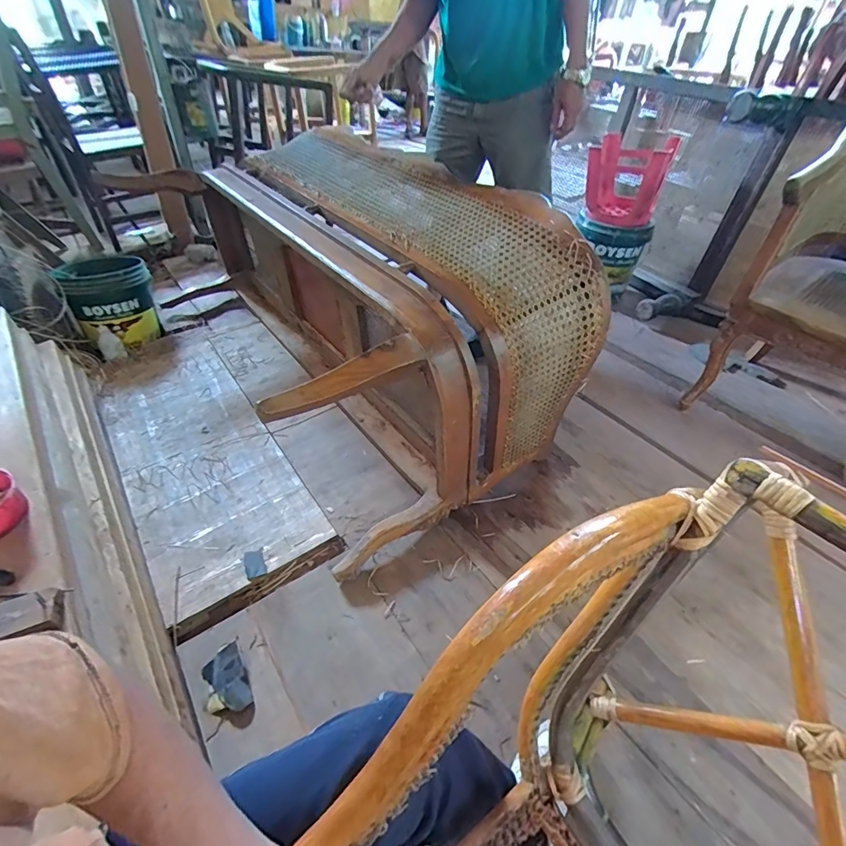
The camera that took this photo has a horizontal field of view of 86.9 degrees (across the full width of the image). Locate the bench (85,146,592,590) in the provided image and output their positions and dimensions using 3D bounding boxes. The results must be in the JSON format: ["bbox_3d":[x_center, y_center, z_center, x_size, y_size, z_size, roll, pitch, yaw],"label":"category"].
[{"bbox_3d":[-0.289,-0.397,1.359,0.716,0.589,1.468,-25,51,-25],"label":"bench"}]

